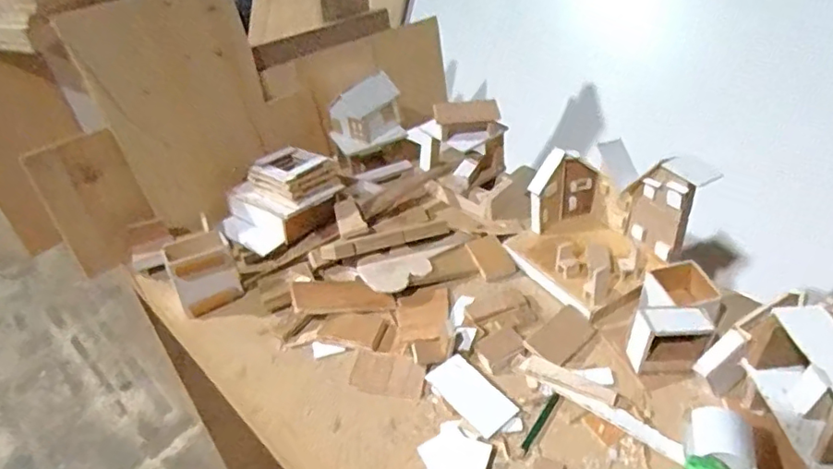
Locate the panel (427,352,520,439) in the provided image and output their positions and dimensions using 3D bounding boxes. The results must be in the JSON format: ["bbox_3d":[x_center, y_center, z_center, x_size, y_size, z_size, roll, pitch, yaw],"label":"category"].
[{"bbox_3d":[0.063,0.180,0.639,0.052,0.007,0.101,-30,48,-26],"label":"panel"}]

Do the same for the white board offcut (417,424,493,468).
[{"bbox_3d":[0.040,0.226,0.579,0.069,0.005,0.055,14,43,26],"label":"white board offcut"}]

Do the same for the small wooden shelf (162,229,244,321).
[{"bbox_3d":[-0.292,0.053,0.781,0.085,0.084,0.074,-22,40,-18],"label":"small wooden shelf"}]

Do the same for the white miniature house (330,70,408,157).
[{"bbox_3d":[-0.079,-0.200,0.963,0.122,0.104,0.071,-21,40,-17],"label":"white miniature house"}]

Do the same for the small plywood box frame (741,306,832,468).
[{"bbox_3d":[0.343,0.127,0.492,0.050,0.085,0.129,-7,38,1],"label":"small plywood box frame"}]

